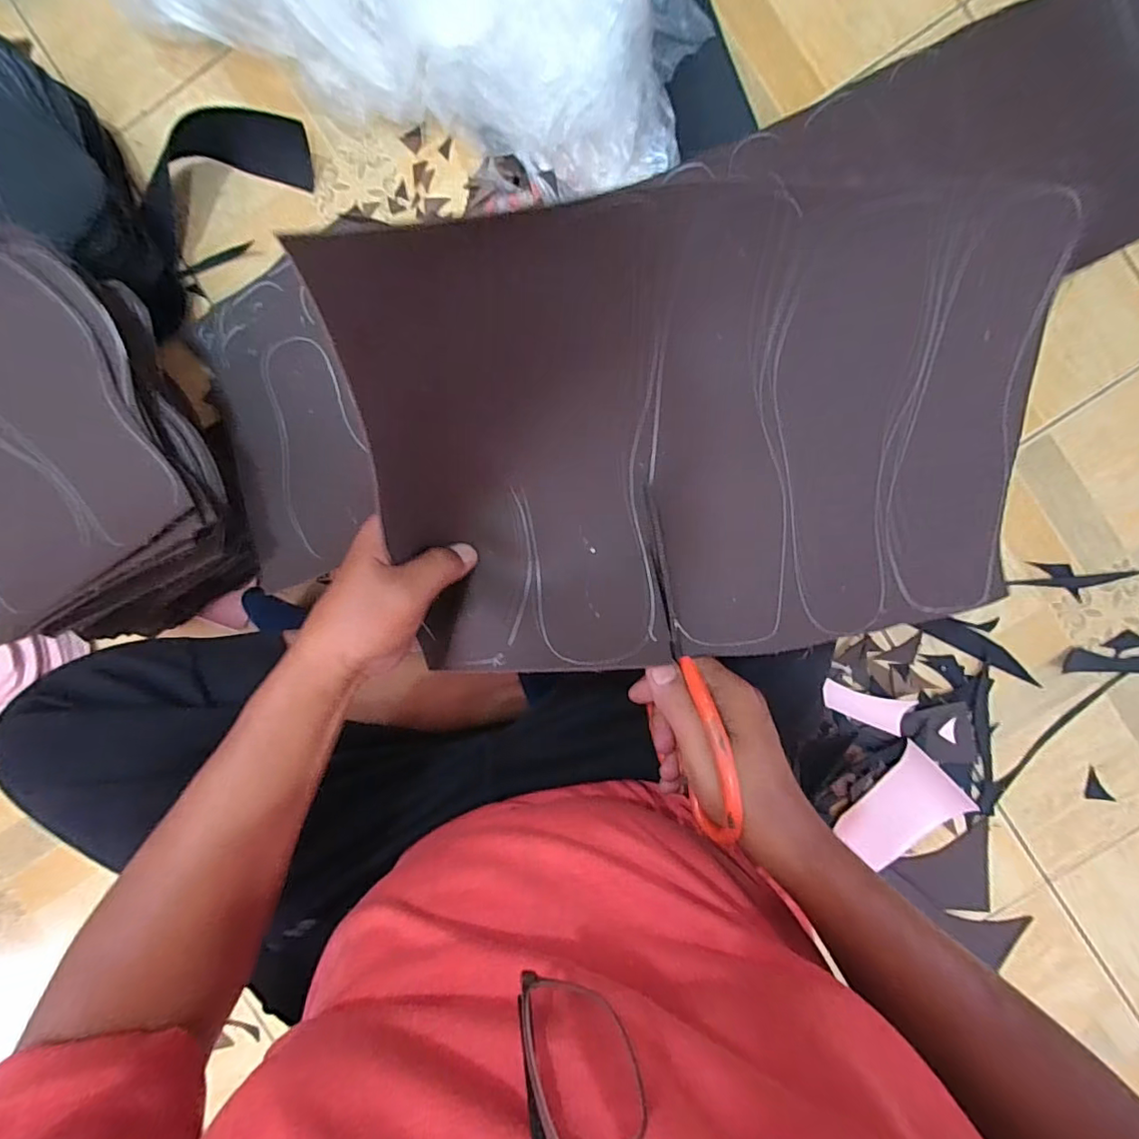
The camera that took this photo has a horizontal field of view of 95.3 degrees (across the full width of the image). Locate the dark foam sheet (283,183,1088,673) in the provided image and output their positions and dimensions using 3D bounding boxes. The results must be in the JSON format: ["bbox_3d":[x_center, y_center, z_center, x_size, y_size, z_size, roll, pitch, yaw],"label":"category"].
[{"bbox_3d":[0.101,-0.070,0.294,0.418,0.096,0.265,-9,110,-10],"label":"dark foam sheet"}]

